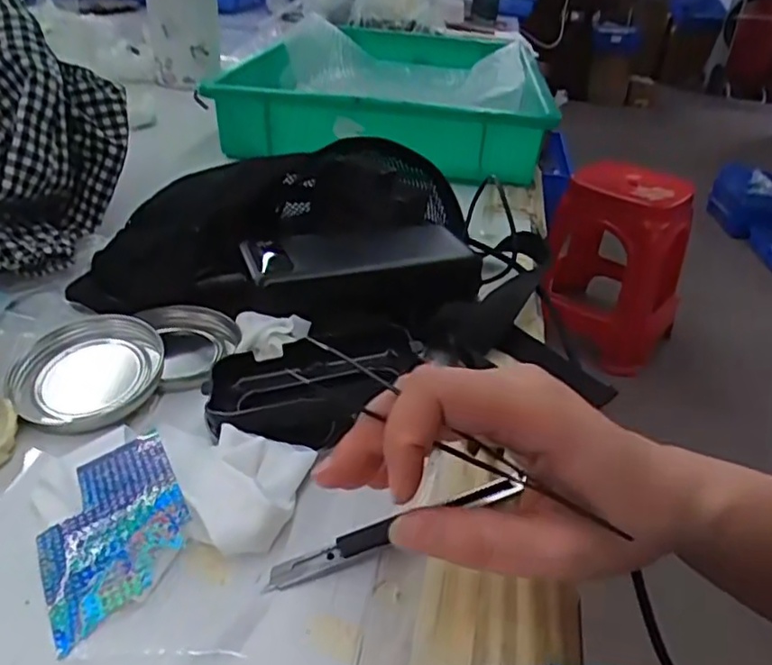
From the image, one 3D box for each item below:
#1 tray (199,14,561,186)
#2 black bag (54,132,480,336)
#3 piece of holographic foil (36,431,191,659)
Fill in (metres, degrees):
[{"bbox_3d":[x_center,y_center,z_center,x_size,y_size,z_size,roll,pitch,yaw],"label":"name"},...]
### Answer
[{"bbox_3d":[0.000,-0.340,0.914,0.366,0.121,0.634,6,32,1],"label":"tray"},{"bbox_3d":[-0.061,-0.079,0.462,0.249,0.074,0.194,10,33,4],"label":"black bag"},{"bbox_3d":[-0.114,0.080,0.271,0.059,0.004,0.082,-27,45,-17],"label":"piece of holographic foil"}]

